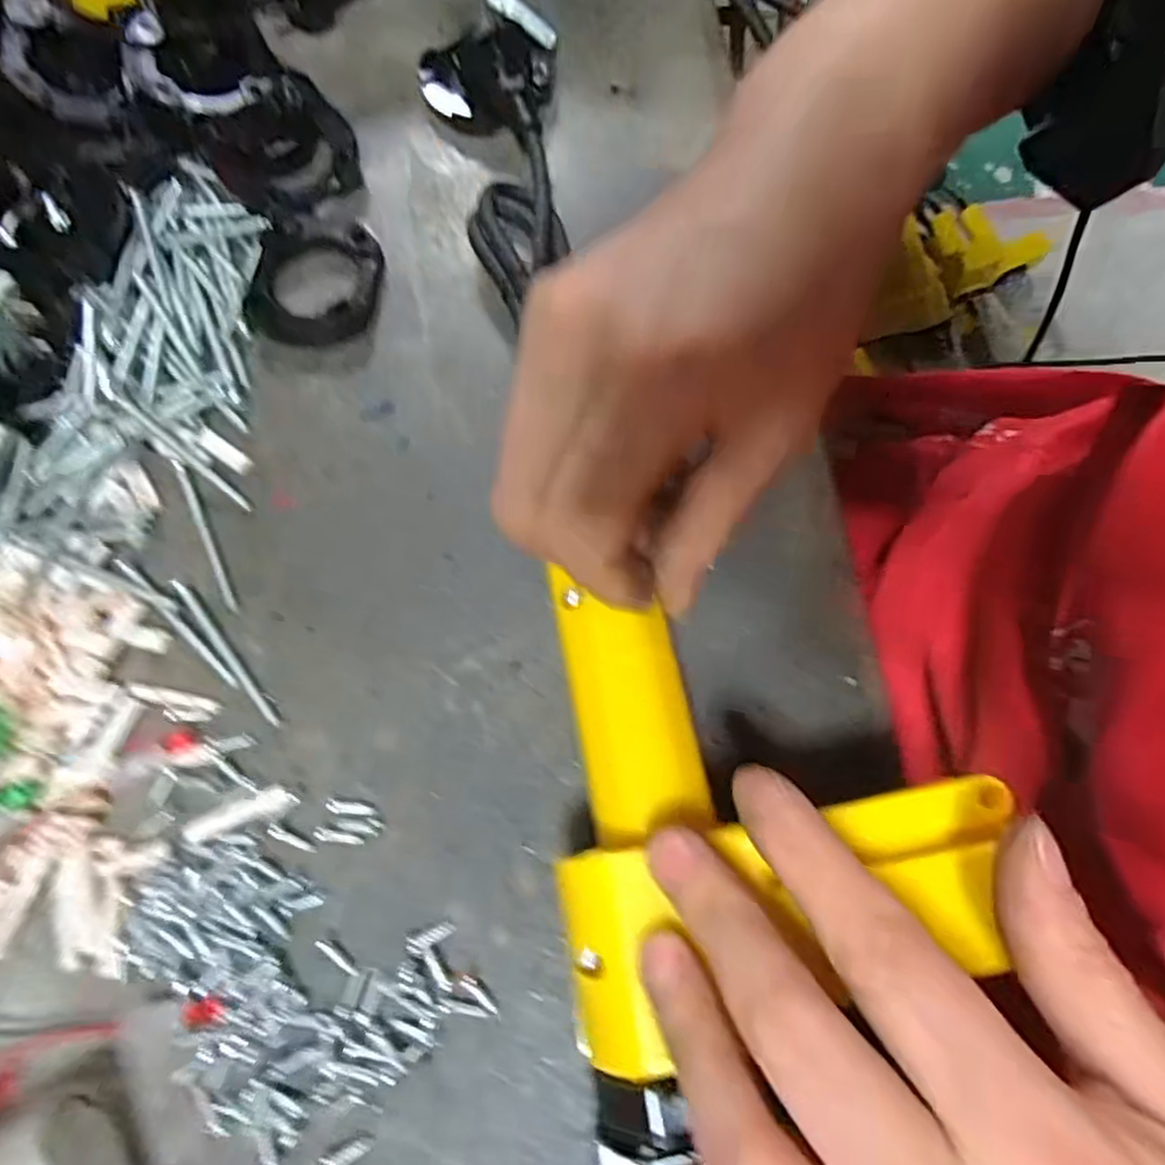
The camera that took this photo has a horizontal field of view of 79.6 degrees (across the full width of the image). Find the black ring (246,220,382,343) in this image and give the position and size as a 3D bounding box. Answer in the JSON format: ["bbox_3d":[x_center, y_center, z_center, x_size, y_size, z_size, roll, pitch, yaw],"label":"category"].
[{"bbox_3d":[-0.109,-0.122,0.280,0.047,0.013,0.049,0,72,-1],"label":"black ring"}]

